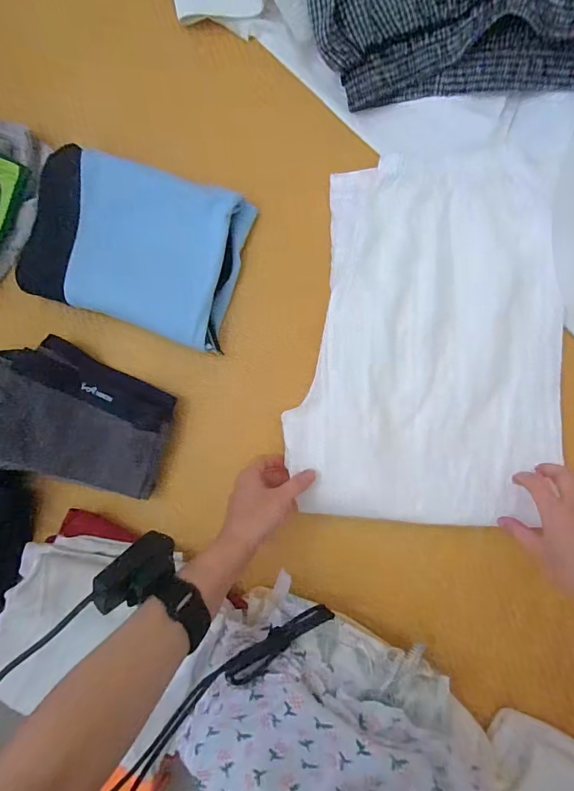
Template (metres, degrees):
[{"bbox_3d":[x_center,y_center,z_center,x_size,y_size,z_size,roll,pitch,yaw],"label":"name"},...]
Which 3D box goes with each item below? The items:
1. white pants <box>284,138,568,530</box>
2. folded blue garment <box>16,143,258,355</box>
[{"bbox_3d":[0.156,-0.065,0.486,0.277,0.032,0.398,4,89,5],"label":"white pants"},{"bbox_3d":[-0.181,-0.179,0.533,0.247,0.033,0.184,18,91,5],"label":"folded blue garment"}]

